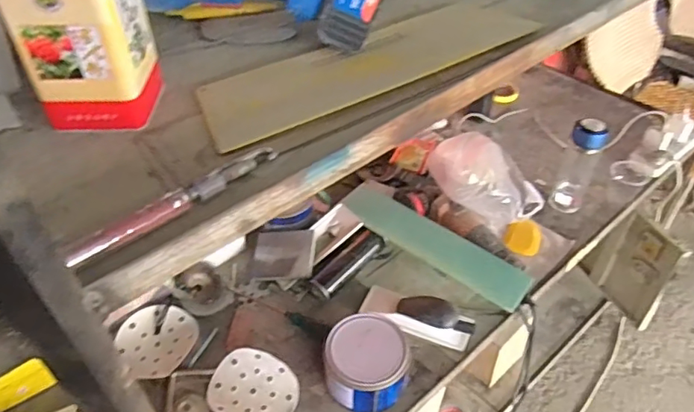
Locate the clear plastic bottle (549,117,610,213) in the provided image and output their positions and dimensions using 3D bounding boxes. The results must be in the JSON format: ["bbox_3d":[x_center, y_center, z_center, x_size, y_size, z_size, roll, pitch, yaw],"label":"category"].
[{"bbox_3d":[0.478,-0.081,1.099,0.066,0.206,0.077,16,46,16],"label":"clear plastic bottle"}]

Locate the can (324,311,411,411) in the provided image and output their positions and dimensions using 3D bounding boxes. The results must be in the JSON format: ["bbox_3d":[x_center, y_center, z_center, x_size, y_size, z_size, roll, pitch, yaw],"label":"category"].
[{"bbox_3d":[0.034,0.250,0.854,0.126,0.093,0.135,0,44,0],"label":"can"}]

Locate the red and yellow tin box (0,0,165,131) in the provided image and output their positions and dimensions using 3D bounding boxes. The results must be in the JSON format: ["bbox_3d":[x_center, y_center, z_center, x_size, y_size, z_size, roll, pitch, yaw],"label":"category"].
[{"bbox_3d":[-0.207,-0.145,0.401,0.085,0.166,0.073,-2,44,-2],"label":"red and yellow tin box"}]

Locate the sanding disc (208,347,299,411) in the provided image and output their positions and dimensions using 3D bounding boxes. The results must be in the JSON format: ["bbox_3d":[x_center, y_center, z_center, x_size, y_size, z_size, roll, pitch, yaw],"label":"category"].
[{"bbox_3d":[-0.151,0.297,0.865,0.143,0.014,0.114,17,61,13],"label":"sanding disc"}]

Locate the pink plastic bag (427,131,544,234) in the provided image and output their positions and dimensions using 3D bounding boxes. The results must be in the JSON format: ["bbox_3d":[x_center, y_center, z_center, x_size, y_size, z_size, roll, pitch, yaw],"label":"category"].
[{"bbox_3d":[0.303,-0.069,1.140,0.207,0.153,0.224,-5,44,-5],"label":"pink plastic bag"}]

